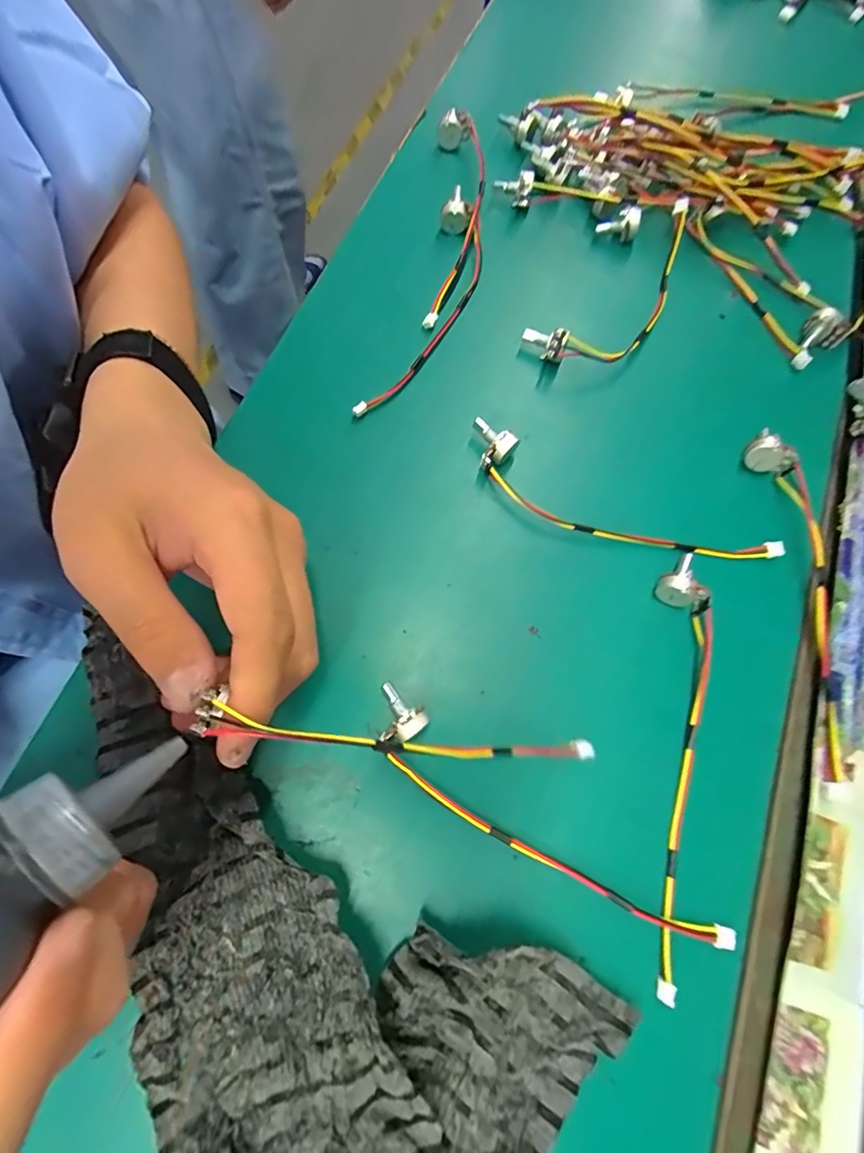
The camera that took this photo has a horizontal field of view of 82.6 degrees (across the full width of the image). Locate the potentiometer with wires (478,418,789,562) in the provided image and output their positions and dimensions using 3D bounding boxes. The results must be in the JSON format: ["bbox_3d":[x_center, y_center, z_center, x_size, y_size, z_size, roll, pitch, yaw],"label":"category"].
[{"bbox_3d":[0.089,-0.031,0.240,0.158,0.020,0.034,23,74,8],"label":"potentiometer with wires"}]

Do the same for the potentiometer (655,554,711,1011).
[{"bbox_3d":[0.108,0.076,0.205,0.026,0.015,0.171,6,72,3],"label":"potentiometer"}]

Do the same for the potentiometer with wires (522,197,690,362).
[{"bbox_3d":[0.112,-0.157,0.277,0.132,0.025,0.048,-41,76,-11],"label":"potentiometer with wires"}]

